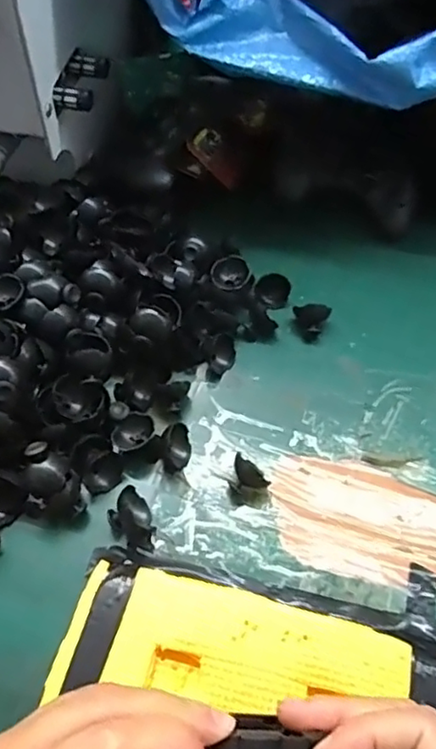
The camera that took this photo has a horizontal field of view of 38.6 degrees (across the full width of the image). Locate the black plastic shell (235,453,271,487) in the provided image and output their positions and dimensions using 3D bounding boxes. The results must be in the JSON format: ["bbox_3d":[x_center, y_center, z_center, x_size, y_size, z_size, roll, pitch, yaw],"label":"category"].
[{"bbox_3d":[0.018,0.061,0.373,0.025,0.017,0.012,38,64,20],"label":"black plastic shell"}]

